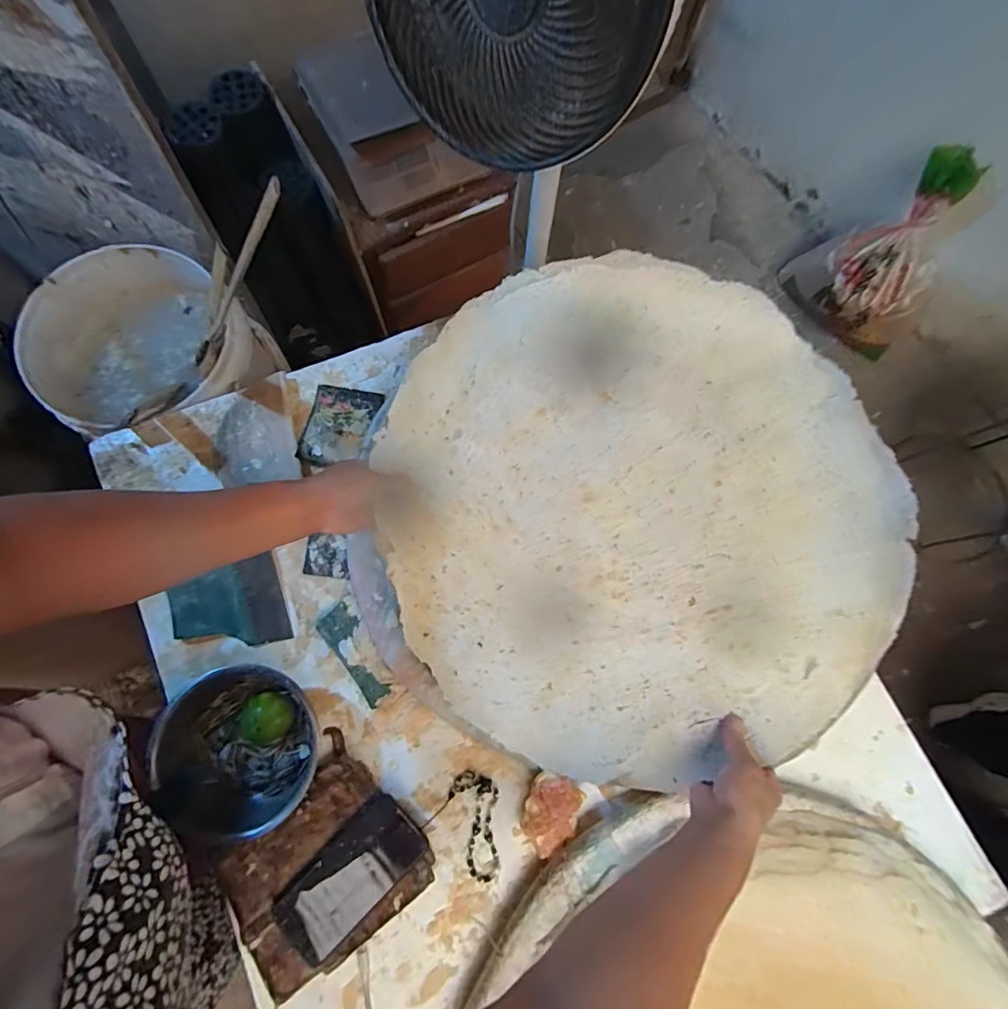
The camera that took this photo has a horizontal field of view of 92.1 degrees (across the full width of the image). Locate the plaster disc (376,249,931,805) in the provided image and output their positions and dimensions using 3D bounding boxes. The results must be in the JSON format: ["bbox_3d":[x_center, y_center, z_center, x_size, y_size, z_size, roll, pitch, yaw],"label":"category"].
[{"bbox_3d":[0.151,-0.016,0.564,0.571,0.042,0.583,-23,78,-7],"label":"plaster disc"}]

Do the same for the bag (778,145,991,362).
[{"bbox_3d":[1.014,-0.646,1.296,0.376,0.408,0.201,38,79,7],"label":"bag"}]

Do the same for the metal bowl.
[{"bbox_3d":[-0.290,0.267,0.532,0.151,0.063,0.162,0,77,-1],"label":"metal bowl"}]

